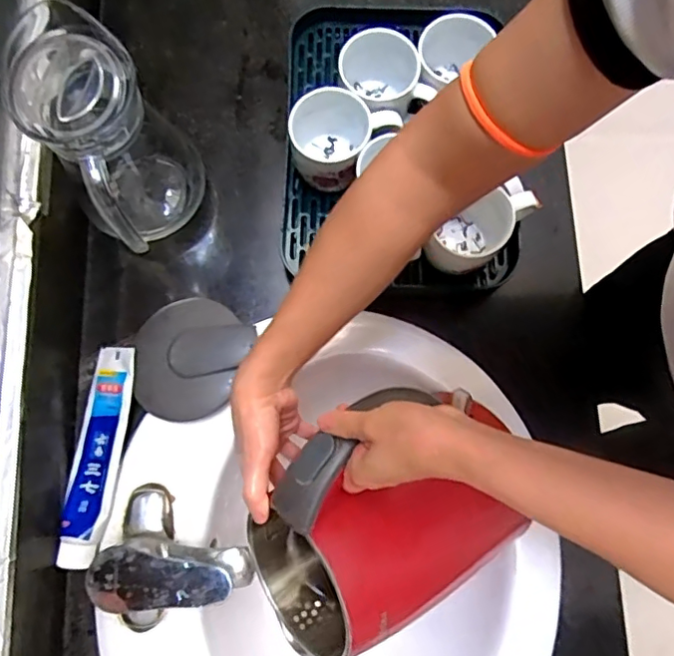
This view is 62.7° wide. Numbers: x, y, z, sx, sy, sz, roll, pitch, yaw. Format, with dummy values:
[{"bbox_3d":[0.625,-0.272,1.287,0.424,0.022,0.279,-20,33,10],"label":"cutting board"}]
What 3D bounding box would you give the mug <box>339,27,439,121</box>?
[{"bbox_3d":[0.048,-0.253,0.586,0.089,0.078,0.085,-15,79,-3],"label":"mug"}]

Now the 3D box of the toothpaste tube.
[{"bbox_3d":[-0.237,0.123,0.548,0.046,0.028,0.208,6,79,1],"label":"toothpaste tube"}]

